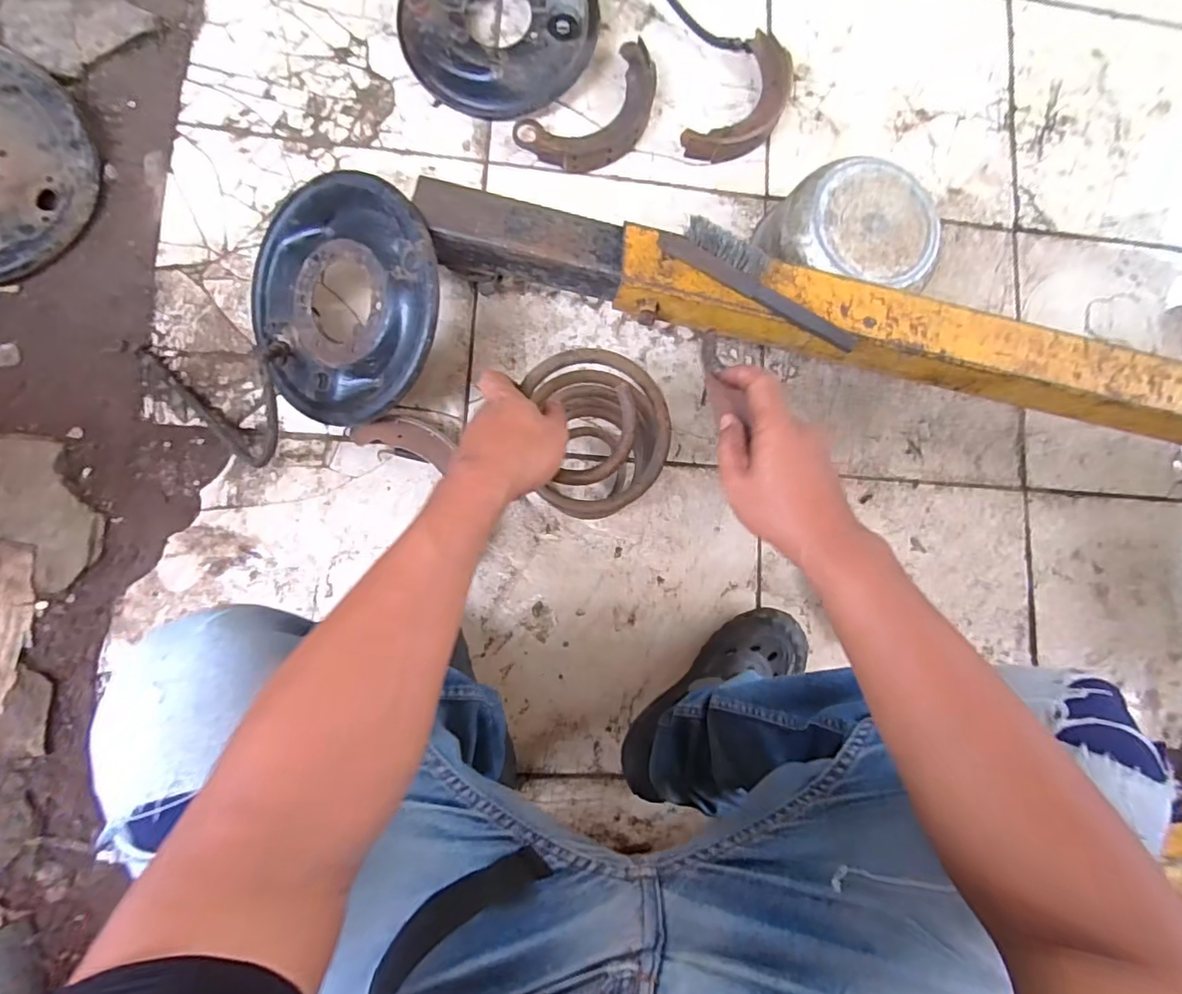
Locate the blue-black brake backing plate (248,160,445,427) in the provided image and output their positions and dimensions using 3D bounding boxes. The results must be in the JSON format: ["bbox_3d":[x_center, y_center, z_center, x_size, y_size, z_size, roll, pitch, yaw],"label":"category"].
[{"bbox_3d":[-0.281,-0.227,0.647,0.256,0.037,0.271,3,99,23],"label":"blue-black brake backing plate"}]

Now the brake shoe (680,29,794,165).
[{"bbox_3d":[0.226,-0.571,0.827,0.104,0.038,0.223,36,83,-2],"label":"brake shoe"}]

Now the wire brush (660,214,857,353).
[{"bbox_3d":[0.186,-0.230,0.609,0.232,0.036,0.038,29,81,-3],"label":"wire brush"}]

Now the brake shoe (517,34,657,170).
[{"bbox_3d":[0.009,-0.536,0.800,0.225,0.032,0.121,-38,90,-7],"label":"brake shoe"}]

